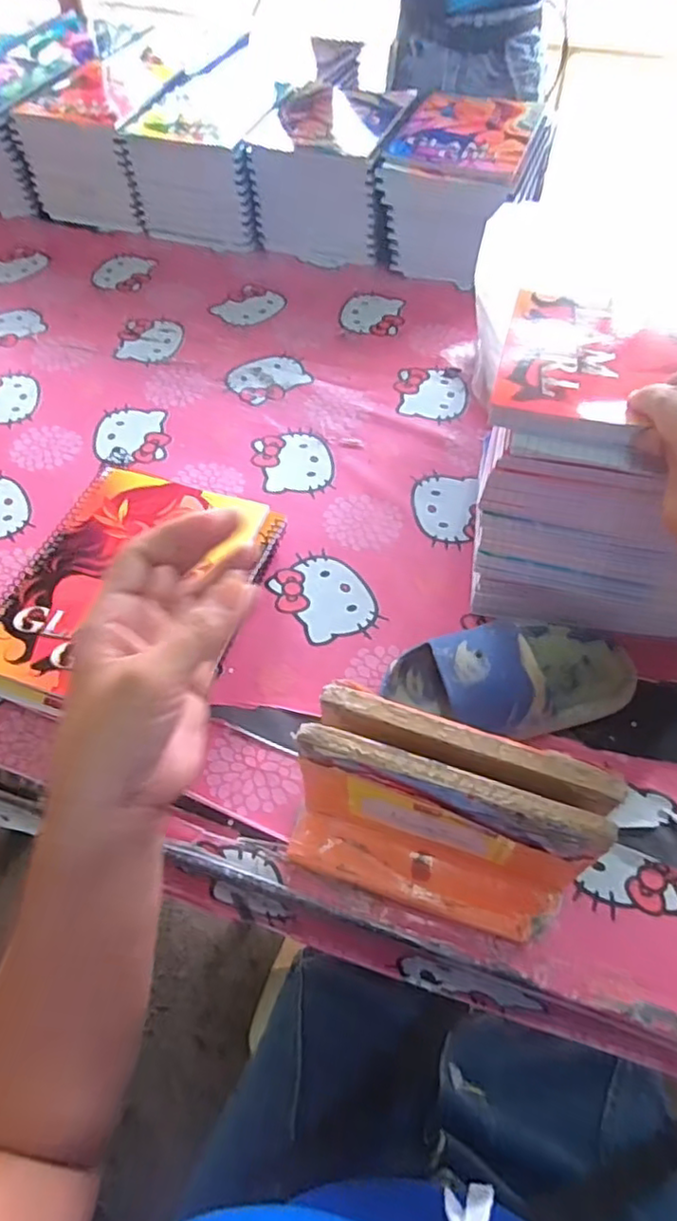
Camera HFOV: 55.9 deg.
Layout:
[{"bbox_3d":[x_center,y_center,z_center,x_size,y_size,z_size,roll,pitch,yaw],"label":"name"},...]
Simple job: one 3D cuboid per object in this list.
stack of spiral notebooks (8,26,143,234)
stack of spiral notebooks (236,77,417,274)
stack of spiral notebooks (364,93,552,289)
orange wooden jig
[{"bbox_3d":[-0.302,-0.647,0.862,0.153,0.142,0.230,11,57,10],"label":"stack of spiral notebooks"},{"bbox_3d":[-0.006,-0.549,0.803,0.177,0.118,0.192,10,57,9],"label":"stack of spiral notebooks"},{"bbox_3d":[0.147,-0.508,0.770,0.166,0.117,0.209,17,58,13],"label":"stack of spiral notebooks"},{"bbox_3d":[0.055,0.116,0.351,0.155,0.115,0.071,17,58,13],"label":"orange wooden jig"}]

